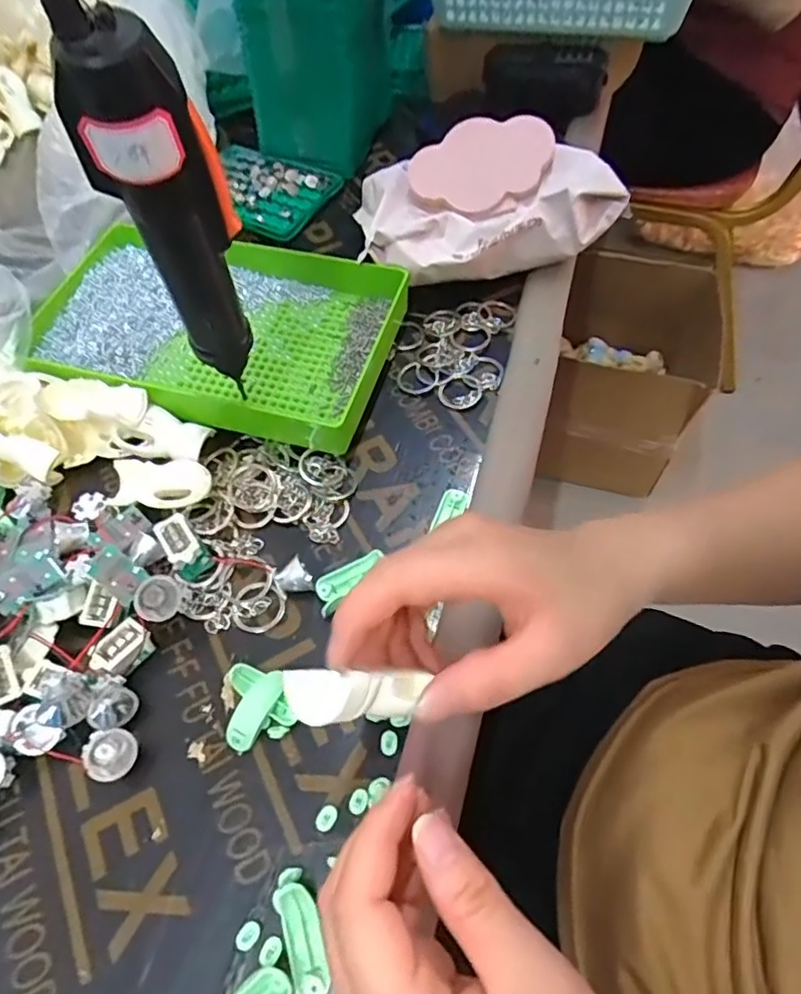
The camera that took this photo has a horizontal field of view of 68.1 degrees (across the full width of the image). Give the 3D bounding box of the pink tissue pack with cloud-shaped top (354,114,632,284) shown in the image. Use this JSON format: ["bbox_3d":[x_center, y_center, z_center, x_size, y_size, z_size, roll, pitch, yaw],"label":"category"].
[{"bbox_3d":[0.062,-0.213,0.444,0.186,0.075,0.107,-4,58,1],"label":"pink tissue pack with cloud-shaped top"}]

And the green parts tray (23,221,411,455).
[{"bbox_3d":[-0.133,-0.124,0.420,0.246,0.032,0.151,13,60,11],"label":"green parts tray"}]

